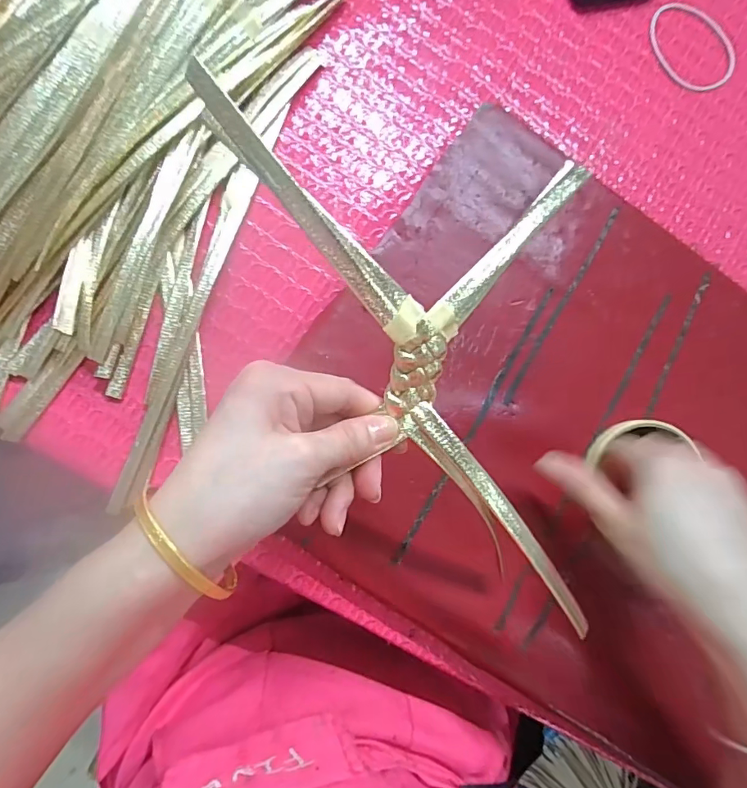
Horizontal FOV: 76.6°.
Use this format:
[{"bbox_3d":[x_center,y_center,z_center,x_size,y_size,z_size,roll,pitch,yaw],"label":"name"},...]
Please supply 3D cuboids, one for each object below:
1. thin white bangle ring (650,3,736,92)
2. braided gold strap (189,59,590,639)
[{"bbox_3d":[0.243,-0.264,0.359,0.065,0.005,0.072,-25,90,-9],"label":"thin white bangle ring"},{"bbox_3d":[0.061,-0.025,0.213,0.134,0.026,0.268,-32,106,-9],"label":"braided gold strap"}]

